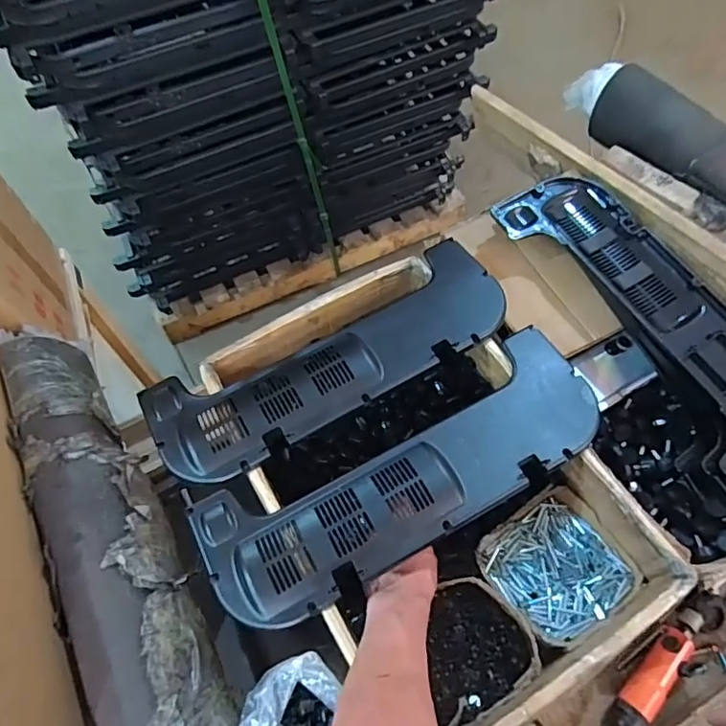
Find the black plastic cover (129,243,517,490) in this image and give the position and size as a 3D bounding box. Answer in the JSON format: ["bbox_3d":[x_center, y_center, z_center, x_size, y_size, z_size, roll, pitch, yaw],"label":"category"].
[{"bbox_3d":[-0.035,-0.013,0.691,0.477,0.035,0.170,-28,63,-12],"label":"black plastic cover"}]

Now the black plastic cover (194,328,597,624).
[{"bbox_3d":[0.052,0.120,0.608,0.467,0.026,0.161,-26,63,-12],"label":"black plastic cover"}]

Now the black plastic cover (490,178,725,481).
[{"bbox_3d":[0.392,-0.069,0.717,0.194,0.062,0.490,-28,63,-12],"label":"black plastic cover"}]

